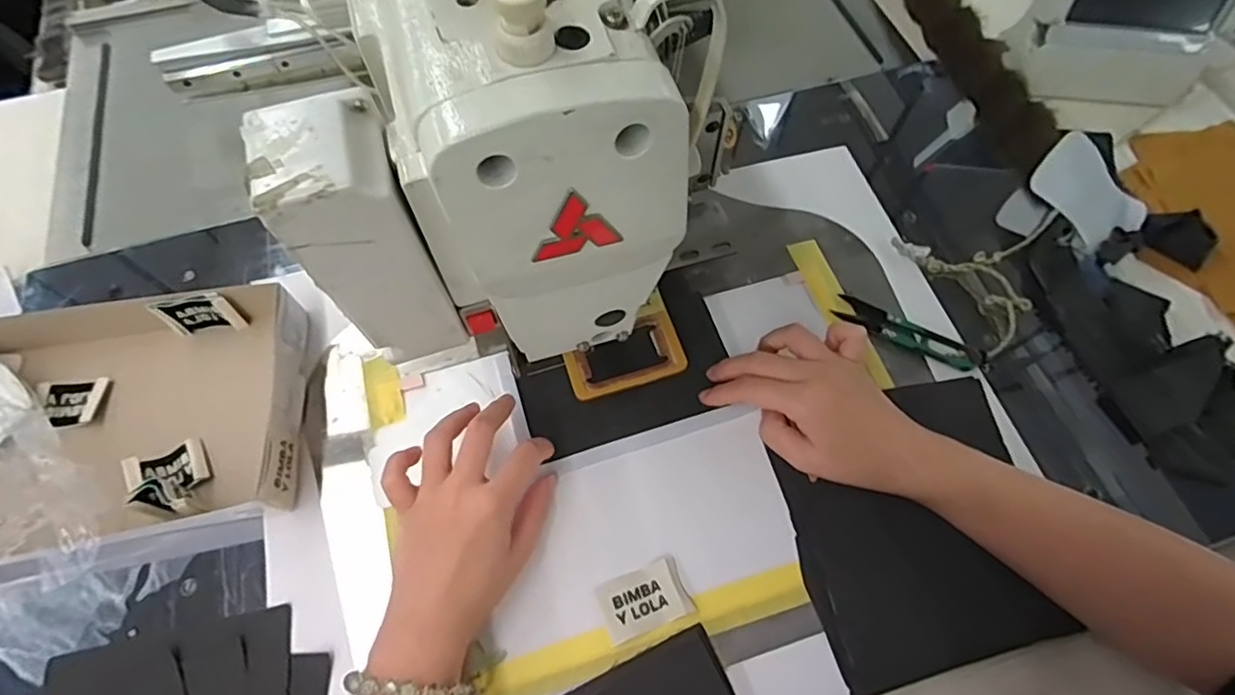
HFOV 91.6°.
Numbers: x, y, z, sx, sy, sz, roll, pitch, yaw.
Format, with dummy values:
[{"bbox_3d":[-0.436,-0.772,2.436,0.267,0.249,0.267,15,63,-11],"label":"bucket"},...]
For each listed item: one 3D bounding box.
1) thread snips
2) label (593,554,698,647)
[{"bbox_3d":[0.216,-0.010,0.447,0.107,0.007,0.023,26,66,12],"label":"thread snips"},{"bbox_3d":[0.016,0.154,0.367,0.053,0.006,0.035,-20,65,-10],"label":"label"}]

